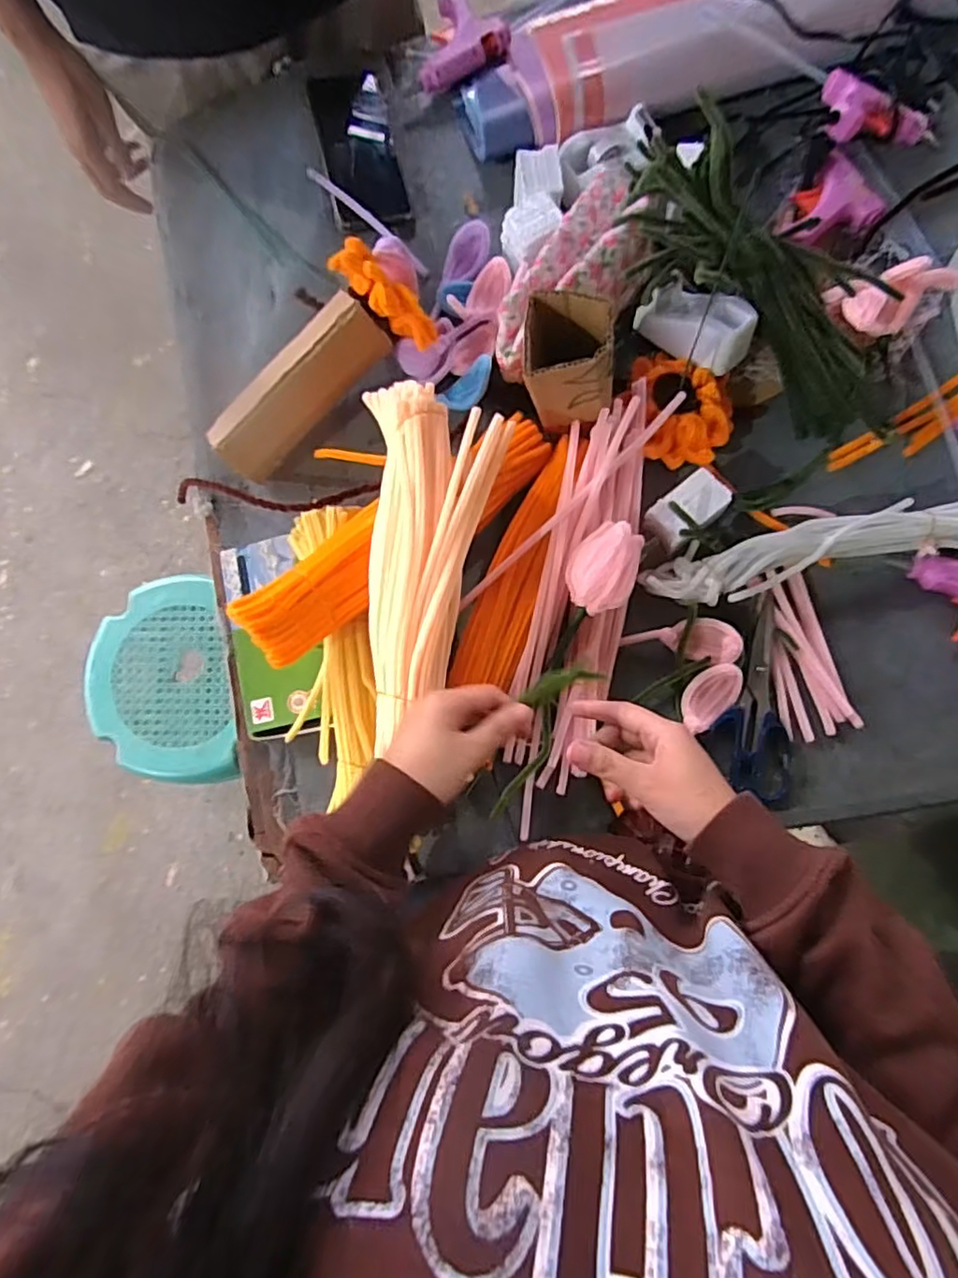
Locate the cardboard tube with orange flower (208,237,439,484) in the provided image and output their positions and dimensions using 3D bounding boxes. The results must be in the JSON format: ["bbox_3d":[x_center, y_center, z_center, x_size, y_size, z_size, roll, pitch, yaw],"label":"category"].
[{"bbox_3d":[-0.141,-0.240,0.564,0.234,0.068,0.084,-42,80,11],"label":"cardboard tube with orange flower"}]

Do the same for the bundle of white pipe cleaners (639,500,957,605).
[{"bbox_3d":[0.300,-0.074,0.533,0.313,0.049,0.053,-9,81,3],"label":"bundle of white pipe cleaners"}]

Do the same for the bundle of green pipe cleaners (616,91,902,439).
[{"bbox_3d":[0.240,-0.292,0.530,0.286,0.108,0.096,39,86,-12],"label":"bundle of green pipe cleaners"}]

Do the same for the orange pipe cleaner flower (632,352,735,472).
[{"bbox_3d":[0.185,-0.211,0.564,0.085,0.041,0.109,-6,81,3],"label":"orange pipe cleaner flower"}]

